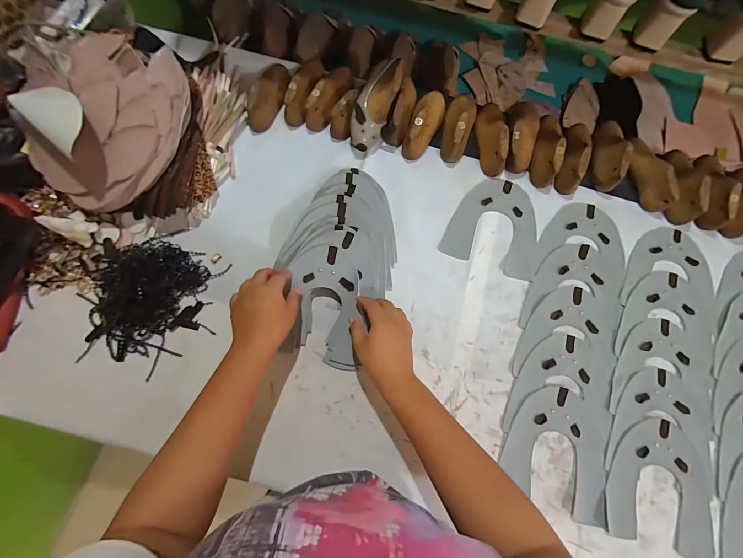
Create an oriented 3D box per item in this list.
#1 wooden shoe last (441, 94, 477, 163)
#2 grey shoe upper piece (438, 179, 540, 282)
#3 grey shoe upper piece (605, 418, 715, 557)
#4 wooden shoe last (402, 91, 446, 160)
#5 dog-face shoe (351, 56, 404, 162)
[{"bbox_3d":[0.153,-0.267,0.562,0.051,0.059,0.129,14,76,2],"label":"wooden shoe last"},{"bbox_3d":[0.212,-0.093,0.545,0.155,0.004,0.158,19,76,4],"label":"grey shoe upper piece"},{"bbox_3d":[0.402,0.283,0.453,0.147,0.004,0.160,15,76,3],"label":"grey shoe upper piece"},{"bbox_3d":[0.094,-0.271,0.560,0.052,0.059,0.138,17,76,3],"label":"wooden shoe last"},{"bbox_3d":[0.005,-0.283,0.542,0.061,0.048,0.158,24,108,5],"label":"dog-face shoe"}]

